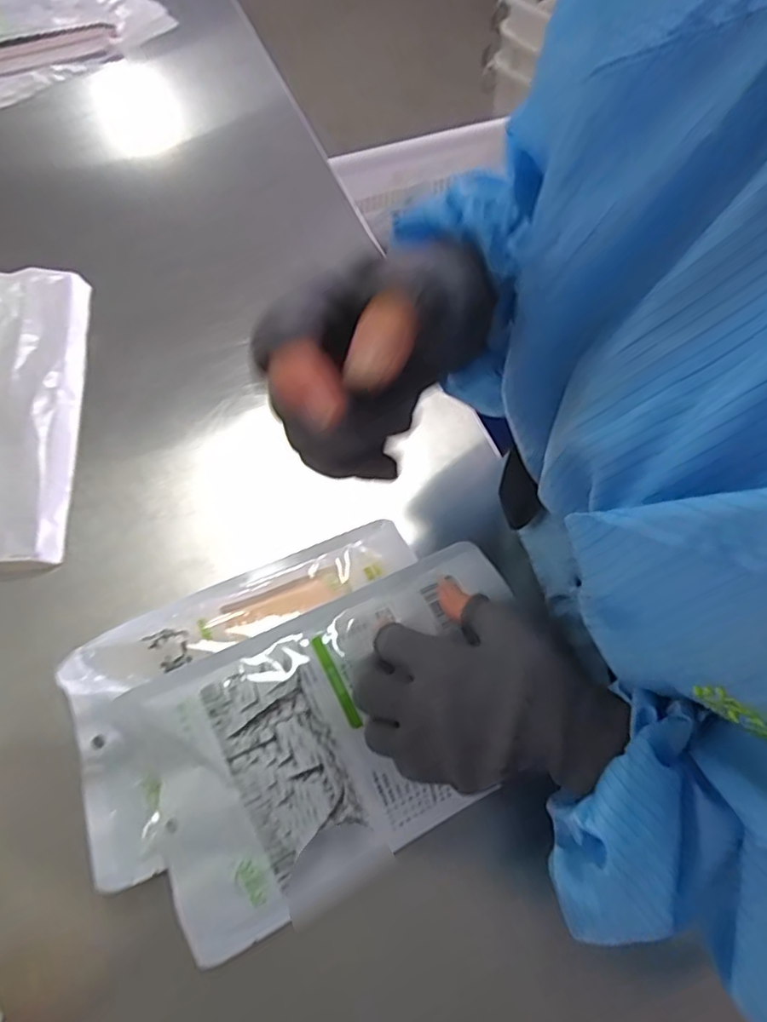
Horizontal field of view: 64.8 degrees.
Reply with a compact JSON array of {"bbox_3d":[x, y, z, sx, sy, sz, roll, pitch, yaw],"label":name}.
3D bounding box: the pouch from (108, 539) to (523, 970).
[{"bbox_3d":[-0.020,0.135,0.380,0.249,0.048,0.154,-23,84,-18],"label":"pouch"}]

